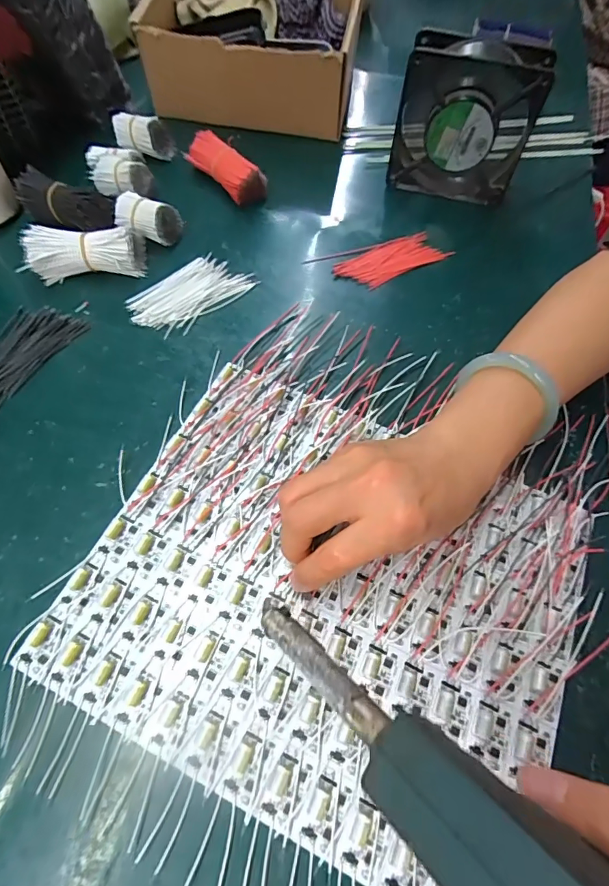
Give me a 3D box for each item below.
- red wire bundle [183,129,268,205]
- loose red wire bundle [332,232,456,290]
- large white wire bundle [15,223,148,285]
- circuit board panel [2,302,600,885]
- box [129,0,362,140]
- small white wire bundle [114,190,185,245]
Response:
[{"bbox_3d":[-0.081,-0.280,0.453,0.030,0.032,0.096,-38,71,-20],"label":"red wire bundle"},{"bbox_3d":[0.083,-0.175,0.420,0.104,0.004,0.044,-26,67,-16],"label":"loose red wire bundle"},{"bbox_3d":[-0.193,-0.168,0.390,0.095,0.035,0.036,-7,63,-7],"label":"large white wire bundle"},{"bbox_3d":[0.019,0.067,0.288,0.302,0.018,0.356,23,64,8],"label":"circuit board panel"},{"bbox_3d":[-0.058,-0.447,0.503,0.221,0.088,0.170,9,62,1],"label":"box"},{"bbox_3d":[-0.145,-0.205,0.410,0.055,0.029,0.032,15,63,4],"label":"small white wire bundle"}]

